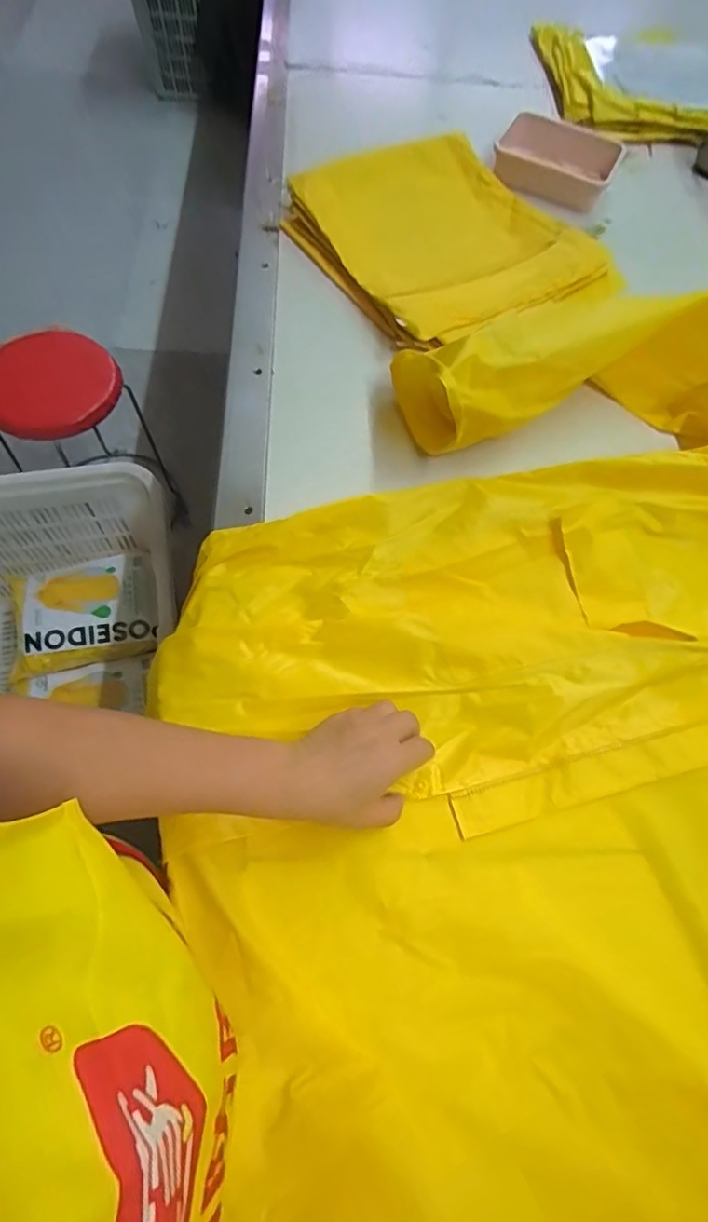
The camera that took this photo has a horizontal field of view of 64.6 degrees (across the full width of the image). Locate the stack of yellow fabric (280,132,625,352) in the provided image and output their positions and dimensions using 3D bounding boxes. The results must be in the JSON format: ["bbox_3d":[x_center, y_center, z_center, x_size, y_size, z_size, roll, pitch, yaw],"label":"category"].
[{"bbox_3d":[0.121,-0.487,0.741,0.322,0.062,0.348,-26,70,-15],"label":"stack of yellow fabric"}]

